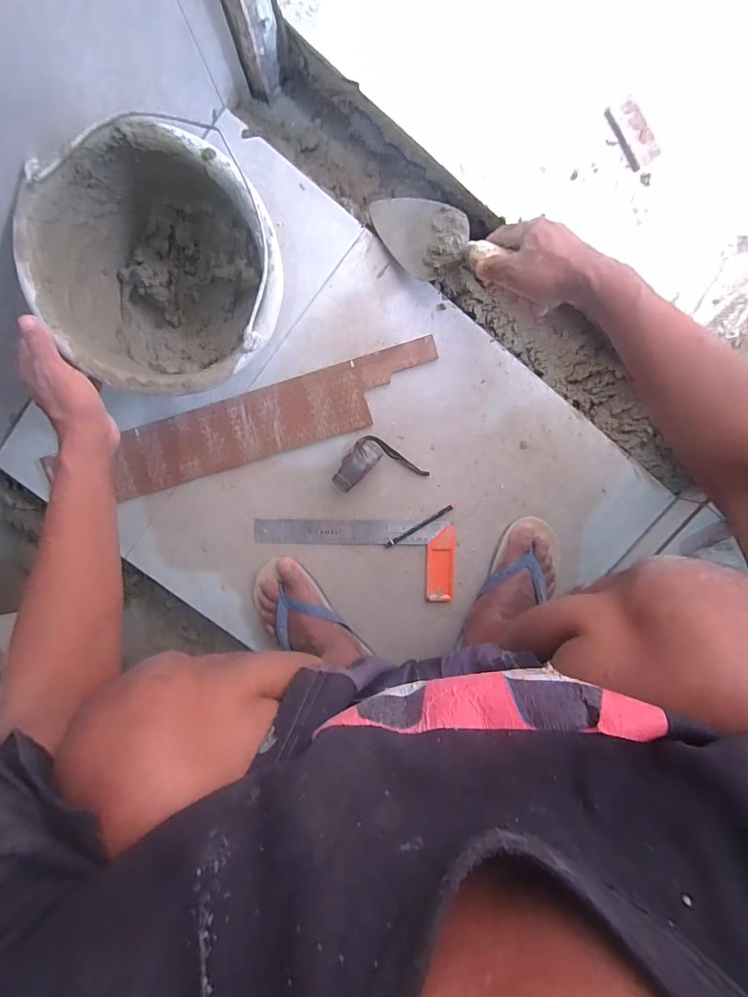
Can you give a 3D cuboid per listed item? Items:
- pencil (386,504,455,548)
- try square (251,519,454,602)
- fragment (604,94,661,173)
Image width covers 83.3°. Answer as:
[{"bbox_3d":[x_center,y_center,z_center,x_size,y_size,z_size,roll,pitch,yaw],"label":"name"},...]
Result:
[{"bbox_3d":[0.070,0.042,0.632,0.121,0.008,0.010,-32,98,5],"label":"pencil"},{"bbox_3d":[-0.027,0.093,0.642,0.301,0.008,0.123,0,100,0],"label":"try square"},{"bbox_3d":[0.313,-0.441,0.507,0.035,0.010,0.077,-35,99,4],"label":"fragment"}]

